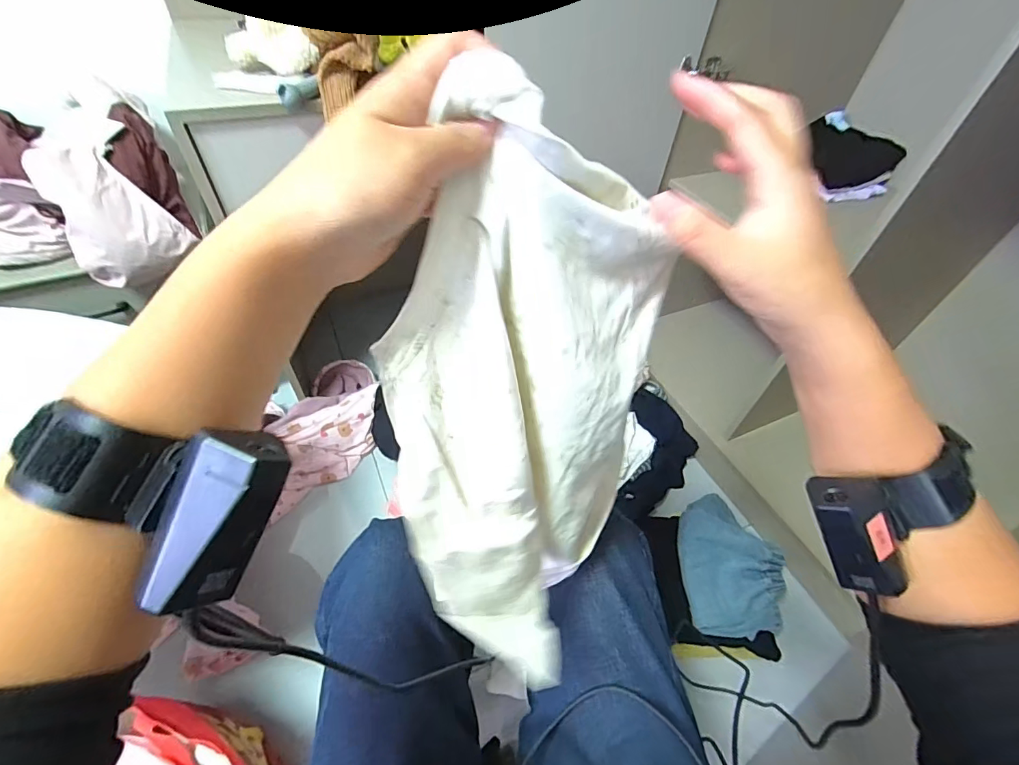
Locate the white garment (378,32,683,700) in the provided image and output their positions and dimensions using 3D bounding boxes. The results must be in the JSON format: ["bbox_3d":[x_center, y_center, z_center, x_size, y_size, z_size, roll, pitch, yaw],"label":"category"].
[{"bbox_3d":[0.013,0.023,0.301,0.146,0.352,0.215,26,51,18],"label":"white garment"}]

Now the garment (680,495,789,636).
[{"bbox_3d":[0.442,0.356,0.906,0.198,0.066,0.281,4,48,-1],"label":"garment"}]

